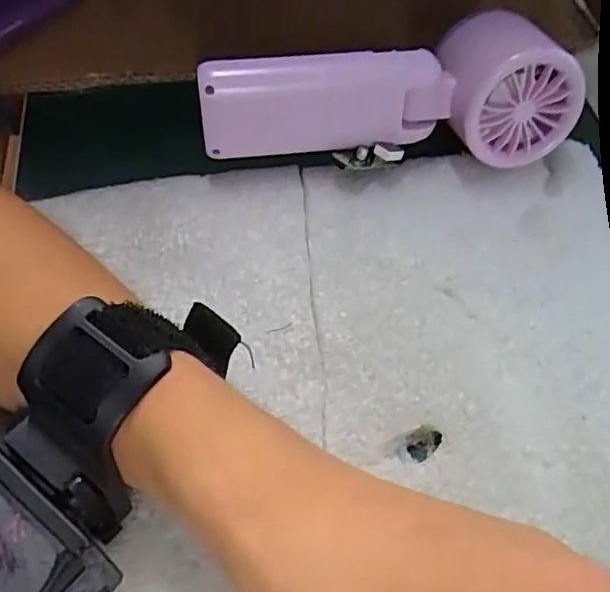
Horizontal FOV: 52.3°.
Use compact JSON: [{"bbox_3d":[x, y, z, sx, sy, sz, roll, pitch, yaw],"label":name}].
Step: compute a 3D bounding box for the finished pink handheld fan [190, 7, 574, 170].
[{"bbox_3d":[0.038,-0.093,0.283,0.168,0.052,0.056,-4,58,-4],"label":"finished pink handheld fan"}]

